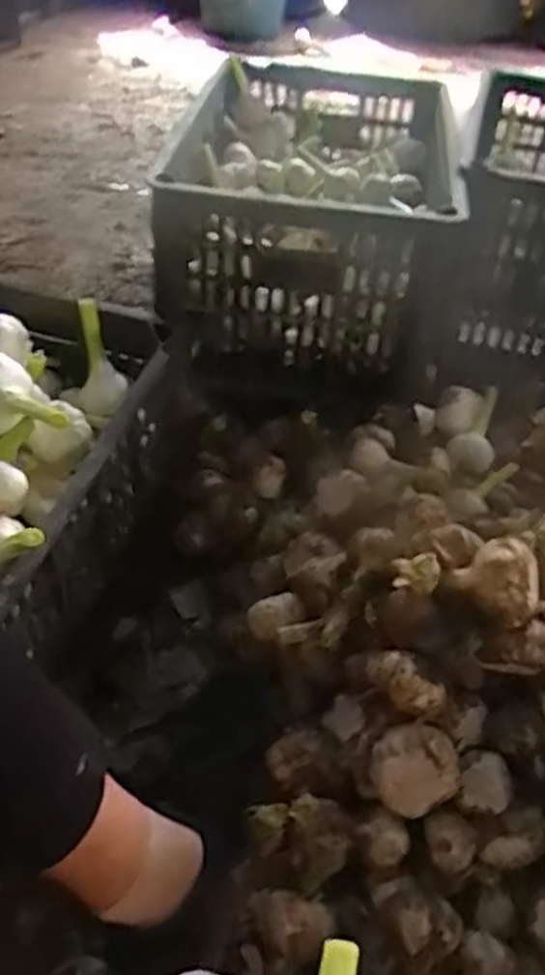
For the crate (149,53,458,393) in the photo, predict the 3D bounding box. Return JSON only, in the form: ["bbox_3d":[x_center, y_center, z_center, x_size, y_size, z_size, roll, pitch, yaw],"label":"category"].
[{"bbox_3d":[0.048,-0.377,0.949,0.294,0.165,0.521,6,44,2],"label":"crate"}]

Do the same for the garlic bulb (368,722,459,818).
[{"bbox_3d":[0.104,0.205,0.557,0.047,0.058,0.053,-24,51,-27],"label":"garlic bulb"}]

